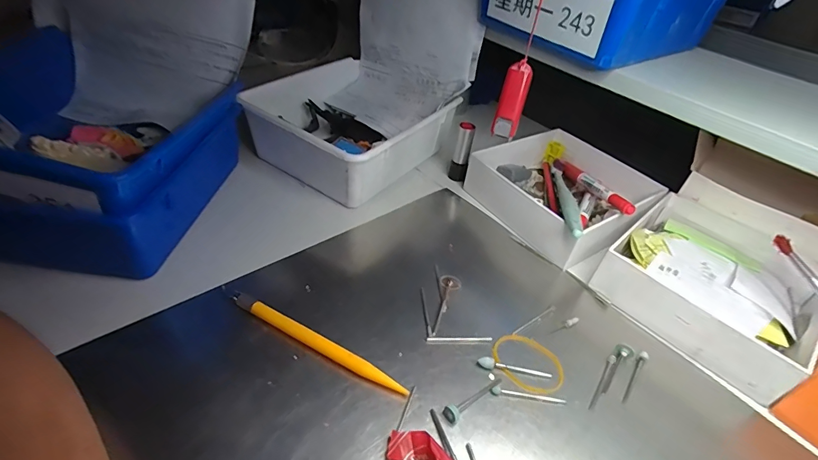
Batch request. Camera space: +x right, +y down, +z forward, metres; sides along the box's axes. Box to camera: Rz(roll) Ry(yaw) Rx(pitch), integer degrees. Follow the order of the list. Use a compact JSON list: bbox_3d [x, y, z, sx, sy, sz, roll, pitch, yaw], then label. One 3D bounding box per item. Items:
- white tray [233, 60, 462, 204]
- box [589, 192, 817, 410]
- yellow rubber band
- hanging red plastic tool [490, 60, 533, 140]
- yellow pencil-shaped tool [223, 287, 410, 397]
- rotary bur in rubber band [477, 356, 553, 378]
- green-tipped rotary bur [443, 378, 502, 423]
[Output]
[{"bbox_3d":[-0.061,-0.107,0.434,0.166,0.063,0.173,29,47,25],"label":"white tray"},{"bbox_3d":[0.241,0.036,0.327,0.145,0.041,0.148,34,49,29],"label":"box"},{"bbox_3d":[0.077,0.085,0.271,0.038,0.006,0.045,-32,53,-34],"label":"yellow rubber band"},{"bbox_3d":[0.065,-0.081,0.265,0.014,0.045,0.015,20,21,17],"label":"hanging red plastic tool"},{"bbox_3d":[-0.062,0.068,0.266,0.135,0.010,0.009,22,45,18],"label":"yellow pencil-shaped tool"},{"bbox_3d":[0.067,0.087,0.264,0.046,0.006,0.006,9,42,4],"label":"rotary bur in rubber band"},{"bbox_3d":[0.038,0.096,0.246,0.044,0.009,0.009,-28,51,-31],"label":"green-tipped rotary bur"}]

